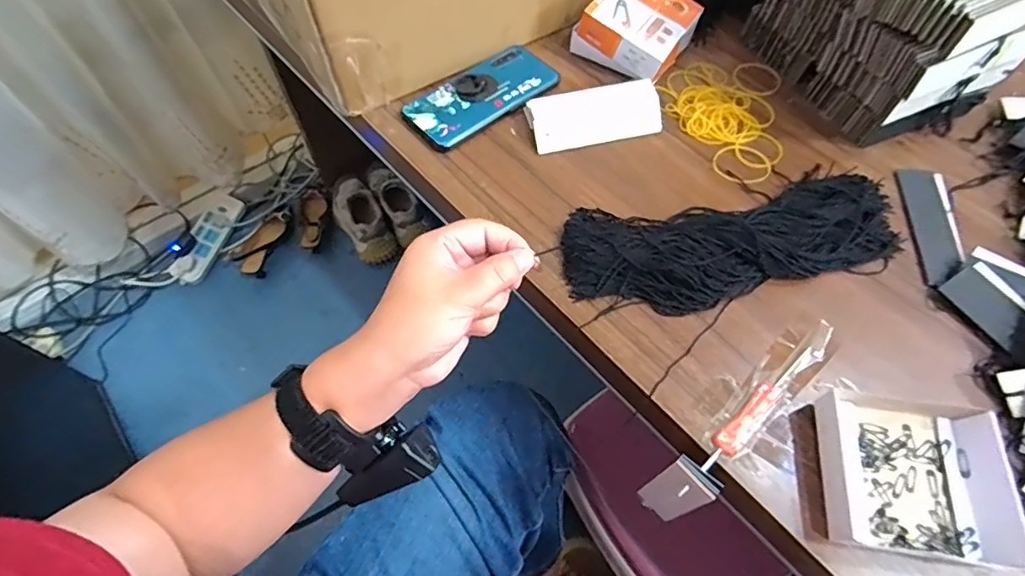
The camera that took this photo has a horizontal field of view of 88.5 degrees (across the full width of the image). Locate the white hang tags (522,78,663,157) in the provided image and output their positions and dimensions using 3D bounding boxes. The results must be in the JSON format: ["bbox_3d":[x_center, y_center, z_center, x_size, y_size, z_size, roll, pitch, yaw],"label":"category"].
[{"bbox_3d":[0.082,-0.170,0.520,0.130,0.024,0.056,-13,60,-7],"label":"white hang tags"}]

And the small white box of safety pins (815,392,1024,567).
[{"bbox_3d":[0.266,0.120,0.350,0.105,0.025,0.100,8,60,5],"label":"small white box of safety pins"}]

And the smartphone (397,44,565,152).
[{"bbox_3d":[-0.030,-0.199,0.540,0.160,0.020,0.071,-36,65,-18],"label":"smartphone"}]

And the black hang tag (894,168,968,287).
[{"bbox_3d":[0.370,-0.057,0.462,0.039,0.005,0.122,8,60,6],"label":"black hang tag"}]

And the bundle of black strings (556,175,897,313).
[{"bbox_3d":[0.185,-0.039,0.442,0.282,0.026,0.103,-9,60,-4],"label":"bundle of black strings"}]

